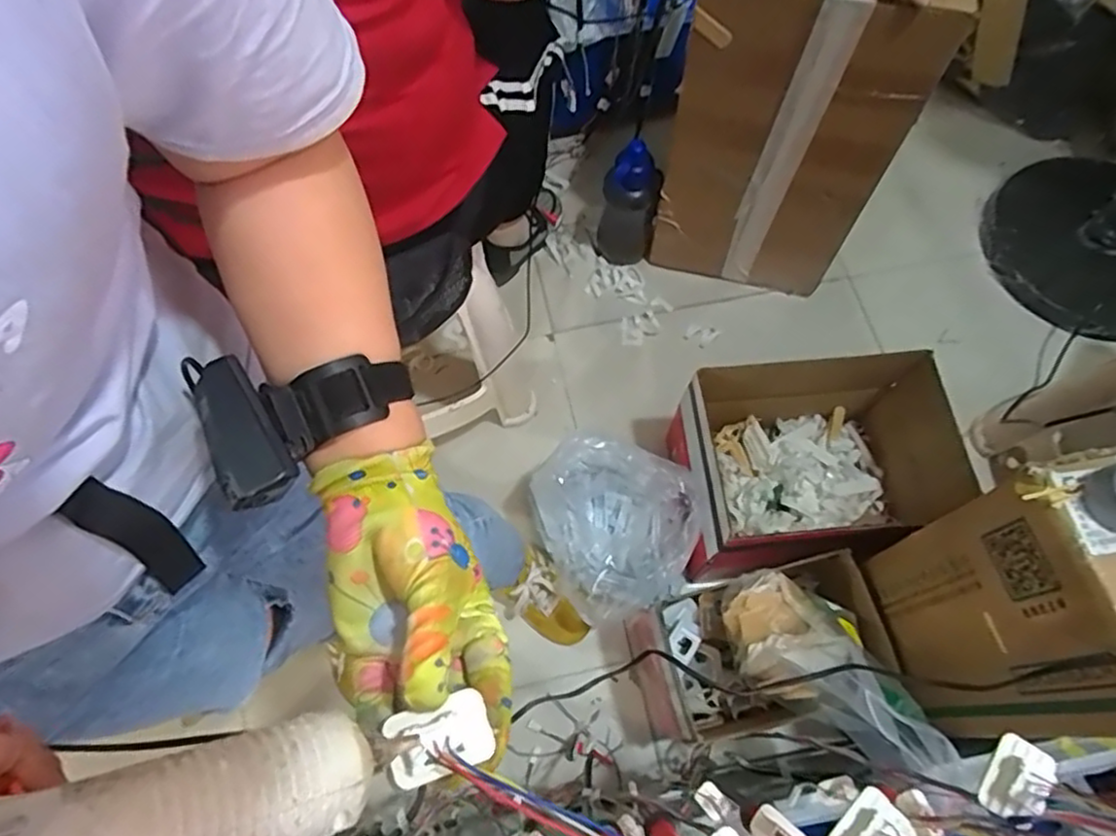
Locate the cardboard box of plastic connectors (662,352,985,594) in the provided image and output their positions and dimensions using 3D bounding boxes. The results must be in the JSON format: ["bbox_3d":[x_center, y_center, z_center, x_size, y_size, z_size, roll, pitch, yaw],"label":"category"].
[{"bbox_3d":[0.377,0.077,1.016,0.372,0.211,0.296,-8,67,-3],"label":"cardboard box of plastic connectors"}]

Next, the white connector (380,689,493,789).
[{"bbox_3d":[-0.048,0.131,0.269,0.038,0.015,0.024,-17,68,-7],"label":"white connector"}]

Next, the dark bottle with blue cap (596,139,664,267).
[{"bbox_3d":[0.128,-0.384,1.224,0.104,0.241,0.082,6,67,3],"label":"dark bottle with blue cap"}]

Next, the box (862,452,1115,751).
[{"bbox_3d":[0.578,0.169,0.670,0.366,0.317,0.218,-9,67,-4],"label":"box"}]

